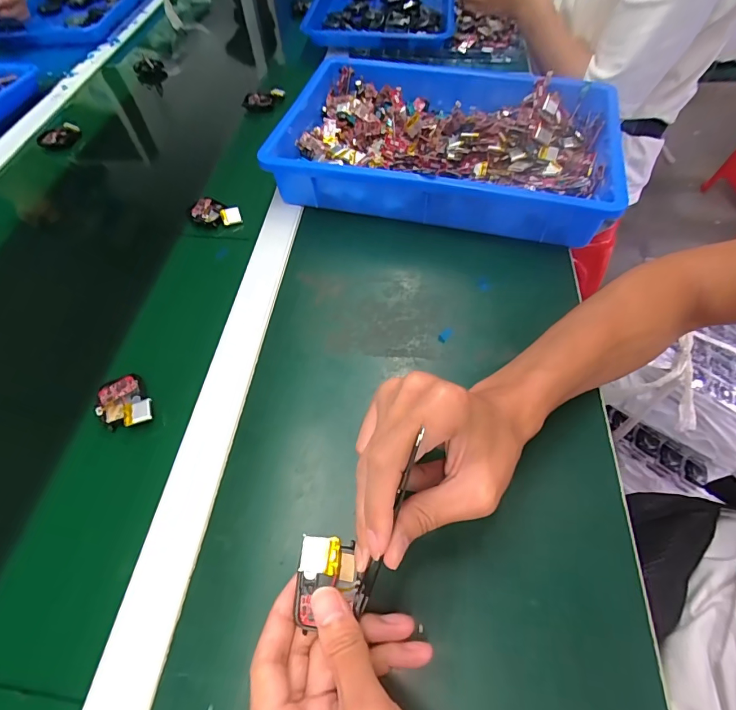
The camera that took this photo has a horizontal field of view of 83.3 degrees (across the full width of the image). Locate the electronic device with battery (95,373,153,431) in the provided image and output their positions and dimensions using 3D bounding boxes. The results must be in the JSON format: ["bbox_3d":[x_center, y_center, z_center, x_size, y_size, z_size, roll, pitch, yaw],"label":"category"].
[{"bbox_3d":[-0.207,0.042,0.351,0.040,0.011,0.054,-36,62,-18],"label":"electronic device with battery"}]

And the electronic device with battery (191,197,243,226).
[{"bbox_3d":[-0.176,-0.168,0.490,0.058,0.018,0.036,4,58,6],"label":"electronic device with battery"}]

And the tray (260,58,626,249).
[{"bbox_3d":[0.085,-0.259,0.499,0.380,0.068,0.257,11,59,11],"label":"tray"}]

